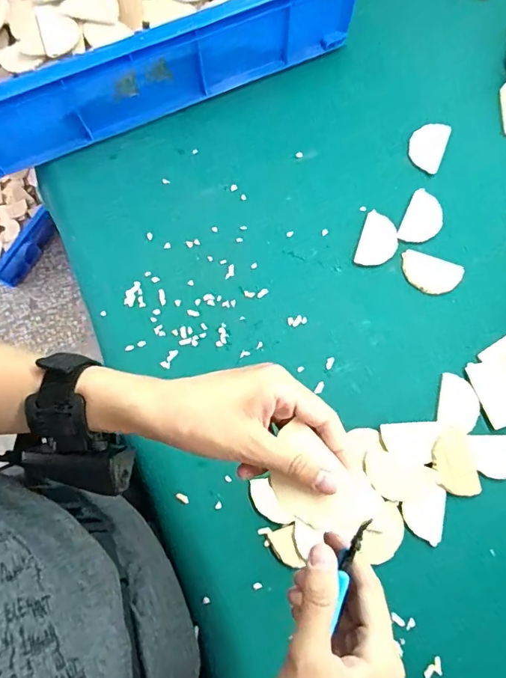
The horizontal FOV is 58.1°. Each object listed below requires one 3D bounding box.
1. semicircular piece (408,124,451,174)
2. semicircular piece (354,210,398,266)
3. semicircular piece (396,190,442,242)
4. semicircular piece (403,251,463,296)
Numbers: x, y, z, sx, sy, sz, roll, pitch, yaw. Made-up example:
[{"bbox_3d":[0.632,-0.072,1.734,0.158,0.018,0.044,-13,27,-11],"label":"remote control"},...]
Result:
[{"bbox_3d":[0.224,-0.249,0.585,0.045,0.005,0.070,21,75,7],"label":"semicircular piece"},{"bbox_3d":[0.152,-0.118,0.551,0.043,0.004,0.070,18,75,6],"label":"semicircular piece"},{"bbox_3d":[0.209,-0.147,0.558,0.044,0.004,0.071,24,75,8],"label":"semicircular piece"},{"bbox_3d":[0.210,-0.076,0.538,0.070,0.004,0.044,16,74,6],"label":"semicircular piece"}]

